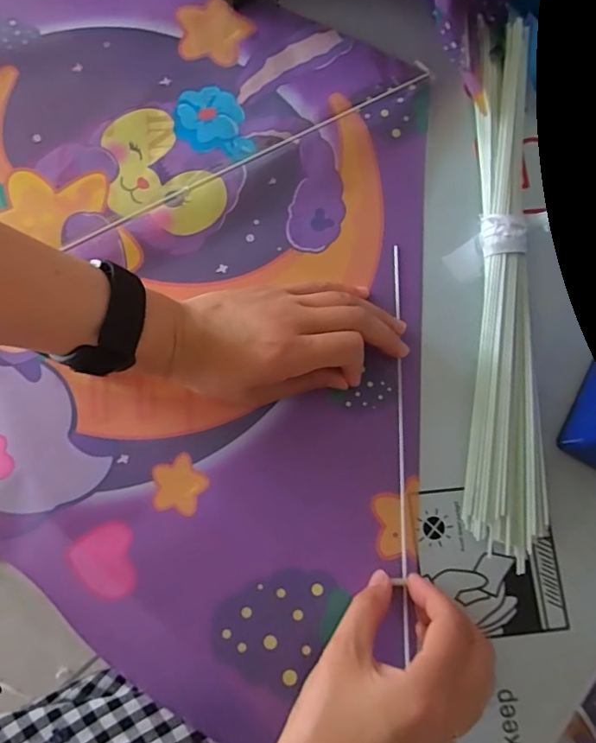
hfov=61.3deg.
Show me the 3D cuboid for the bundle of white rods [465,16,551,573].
[{"bbox_3d":[0.142,-0.067,0.349,0.052,0.019,0.374,2,80,0],"label":"bundle of white rods"}]

